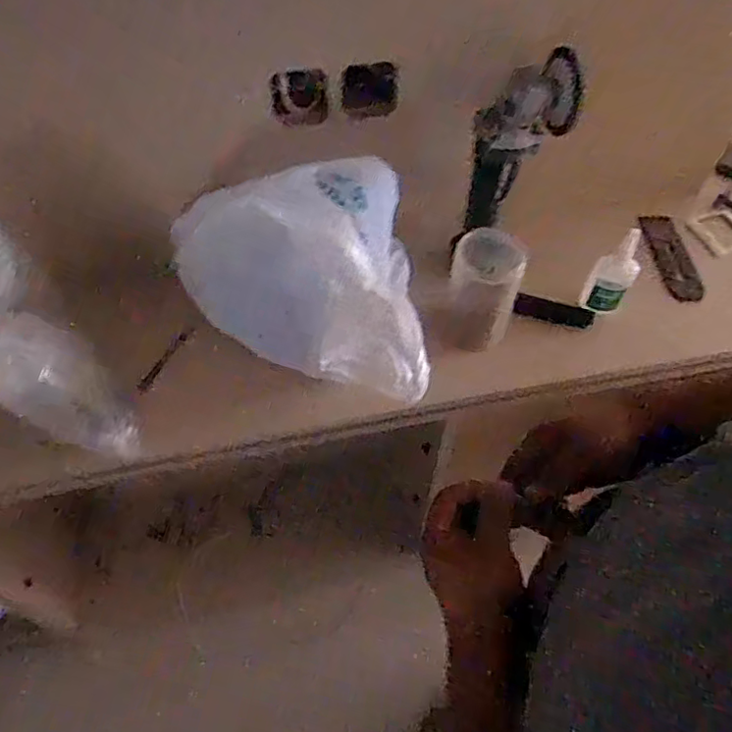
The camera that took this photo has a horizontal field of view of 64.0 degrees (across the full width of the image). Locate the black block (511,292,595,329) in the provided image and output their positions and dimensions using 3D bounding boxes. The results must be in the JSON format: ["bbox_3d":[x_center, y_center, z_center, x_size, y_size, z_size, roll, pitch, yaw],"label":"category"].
[{"bbox_3d":[0.265,-0.078,0.831,0.121,0.031,0.021,13,55,-11],"label":"black block"}]

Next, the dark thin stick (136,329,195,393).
[{"bbox_3d":[-0.253,-0.009,0.742,0.012,0.004,0.106,41,60,-18],"label":"dark thin stick"}]

